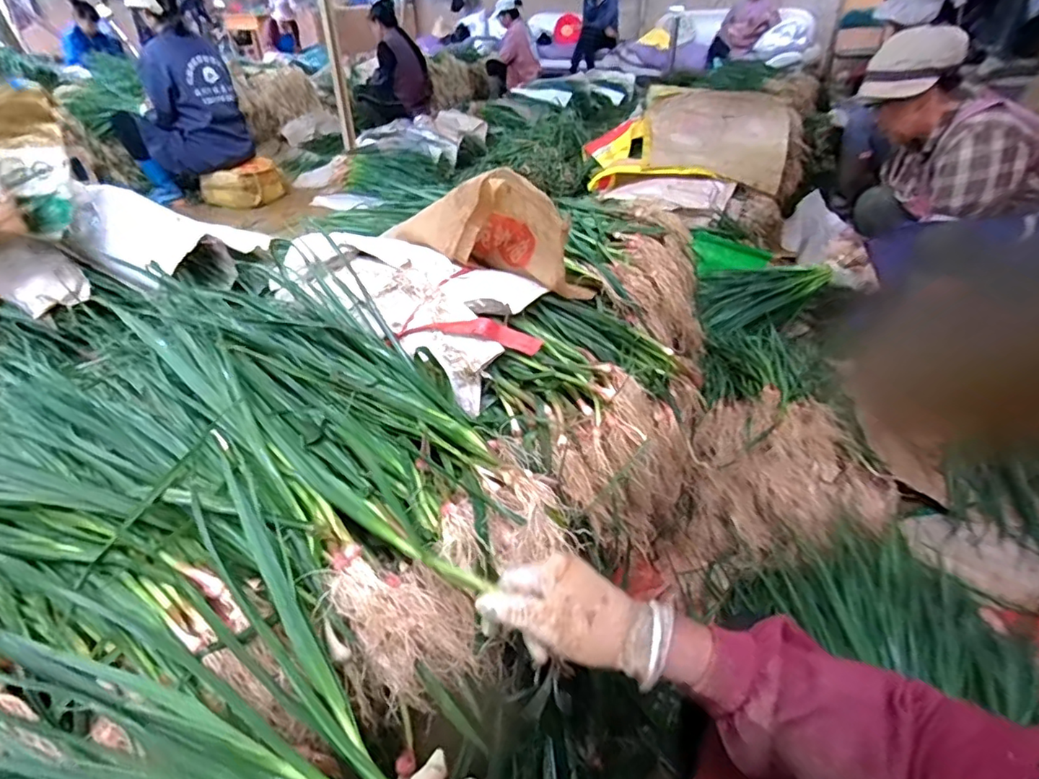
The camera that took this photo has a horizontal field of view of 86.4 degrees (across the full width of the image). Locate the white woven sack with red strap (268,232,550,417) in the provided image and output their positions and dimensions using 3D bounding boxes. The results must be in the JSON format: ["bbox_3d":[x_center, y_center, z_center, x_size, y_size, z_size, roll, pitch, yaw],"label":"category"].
[{"bbox_3d":[-0.135,-0.126,0.774,0.396,0.112,0.202,21,41,29],"label":"white woven sack with red strap"}]

